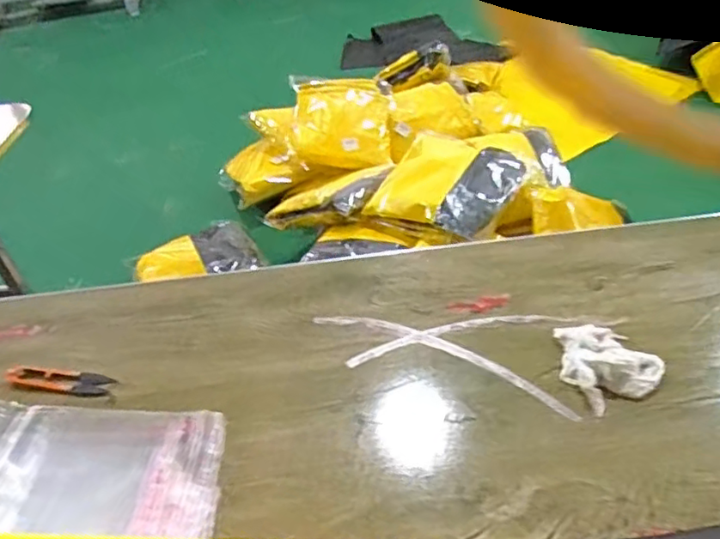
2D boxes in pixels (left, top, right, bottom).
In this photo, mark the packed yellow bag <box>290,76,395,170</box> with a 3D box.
[{"bbox_3d":[-0.035,-0.392,1.584,0.264,0.072,0.264,0,70,-12],"label":"packed yellow bag"}]

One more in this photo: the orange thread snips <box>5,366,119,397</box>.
[{"bbox_3d":[-0.313,0.116,0.637,0.117,0.010,0.025,3,39,12],"label":"orange thread snips"}]

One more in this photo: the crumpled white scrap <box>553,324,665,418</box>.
[{"bbox_3d":[0.224,0.081,0.568,0.080,0.027,0.092,-21,42,-15],"label":"crumpled white scrap"}]

